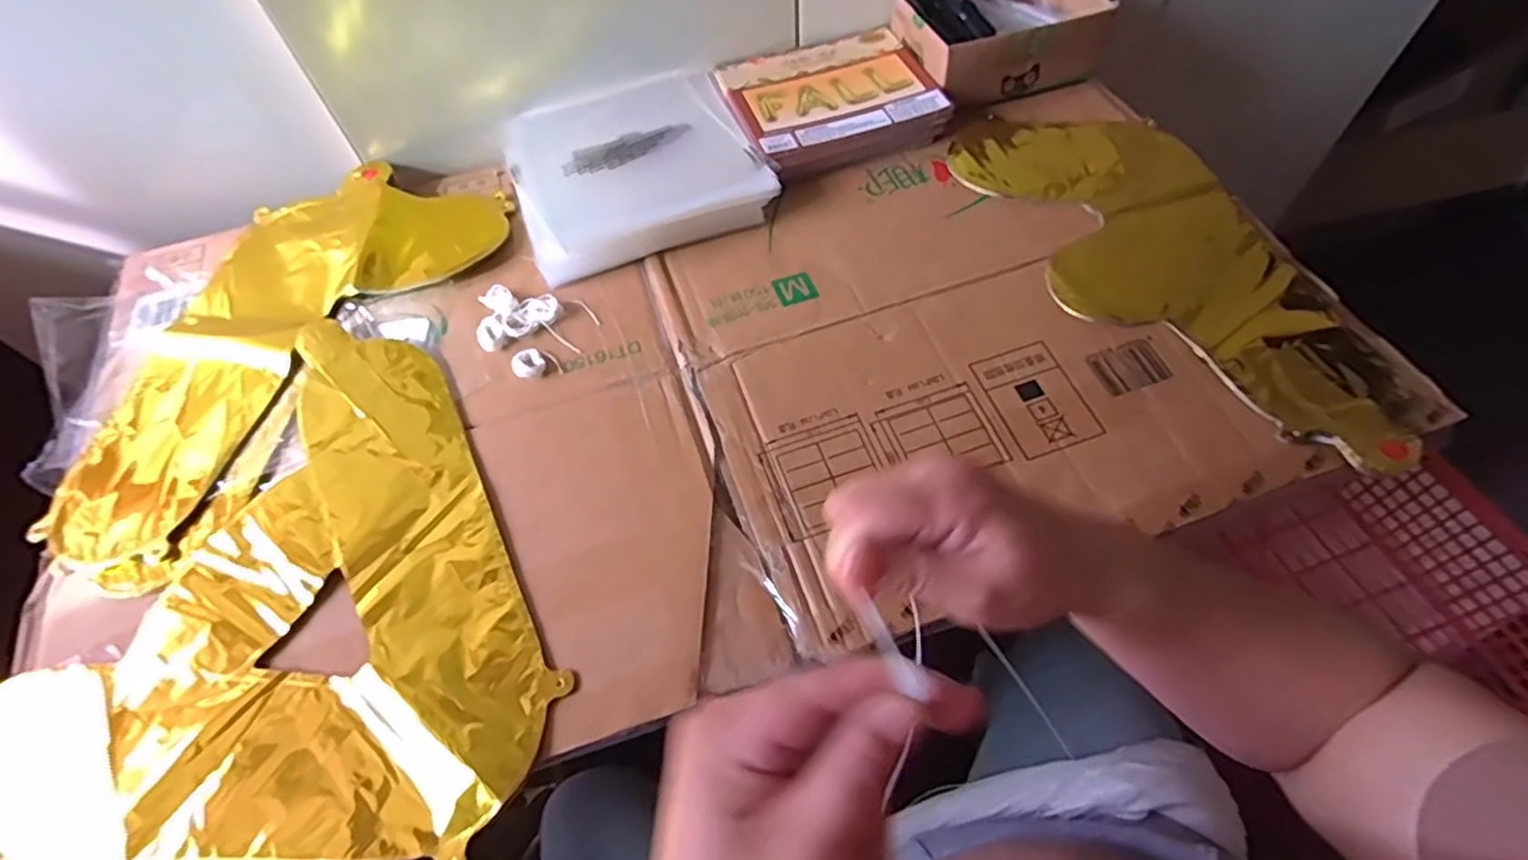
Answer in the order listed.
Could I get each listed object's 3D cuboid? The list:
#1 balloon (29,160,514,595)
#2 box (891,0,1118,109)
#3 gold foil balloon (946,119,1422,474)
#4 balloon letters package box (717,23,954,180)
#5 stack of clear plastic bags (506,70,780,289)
[{"bbox_3d":[-0.413,-0.083,0.583,0.199,0.022,0.416,22,62,16],"label":"balloon"},{"bbox_3d":[0.236,-0.412,0.717,0.184,0.071,0.138,-15,59,-6],"label":"box"},{"bbox_3d":[0.338,-0.143,0.583,0.199,0.012,0.421,-19,59,-8],"label":"gold foil balloon"},{"bbox_3d":[0.066,-0.329,0.702,0.199,0.034,0.184,-20,59,-9],"label":"balloon letters package box"},{"bbox_3d":[-0.122,-0.250,0.663,0.218,0.031,0.209,-19,59,-8],"label":"stack of clear plastic bags"}]

